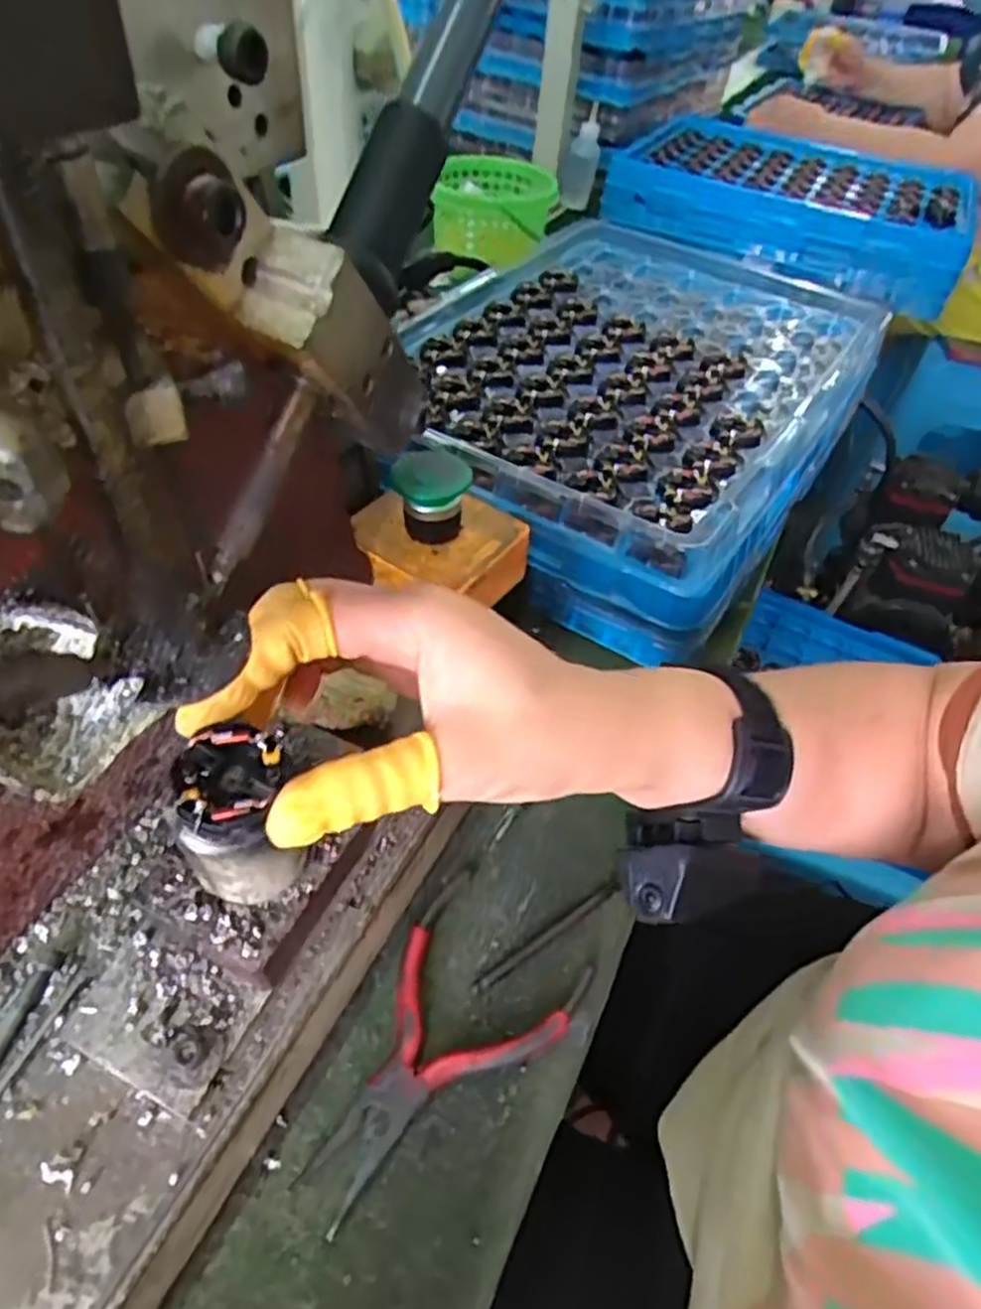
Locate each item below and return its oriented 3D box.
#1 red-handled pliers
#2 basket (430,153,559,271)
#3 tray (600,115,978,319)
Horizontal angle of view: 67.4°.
[{"bbox_3d":[-0.025,0.144,0.278,0.073,0.011,0.118,35,54,25],"label":"red-handled pliers"},{"bbox_3d":[-0.001,-0.437,0.728,0.117,0.072,0.132,12,49,5],"label":"basket"},{"bbox_3d":[0.346,-0.529,0.858,0.380,0.067,0.321,21,50,12],"label":"tray"}]

